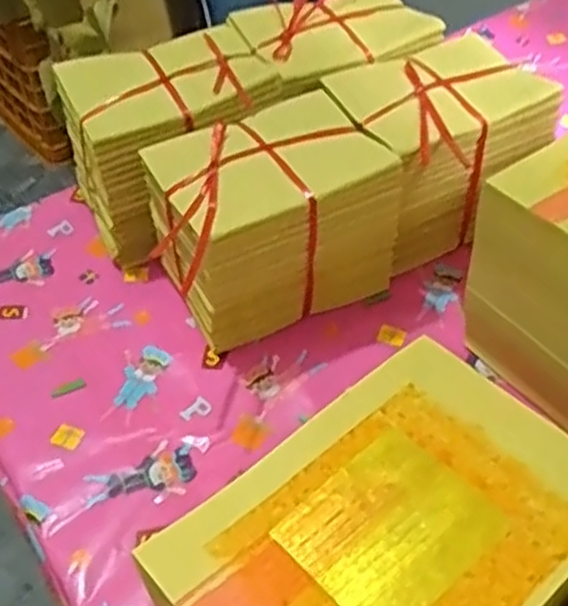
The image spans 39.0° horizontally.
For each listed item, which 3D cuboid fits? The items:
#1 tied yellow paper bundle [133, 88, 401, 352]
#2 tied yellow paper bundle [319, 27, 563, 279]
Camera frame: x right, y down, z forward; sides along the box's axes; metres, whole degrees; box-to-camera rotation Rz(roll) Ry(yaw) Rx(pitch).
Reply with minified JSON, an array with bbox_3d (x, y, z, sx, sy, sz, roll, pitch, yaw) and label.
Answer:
[{"bbox_3d":[-0.013,-0.063,0.634,0.172,0.134,0.126,-24,50,-19],"label":"tied yellow paper bundle"},{"bbox_3d":[0.128,-0.133,0.691,0.157,0.129,0.127,-26,50,-21],"label":"tied yellow paper bundle"}]

